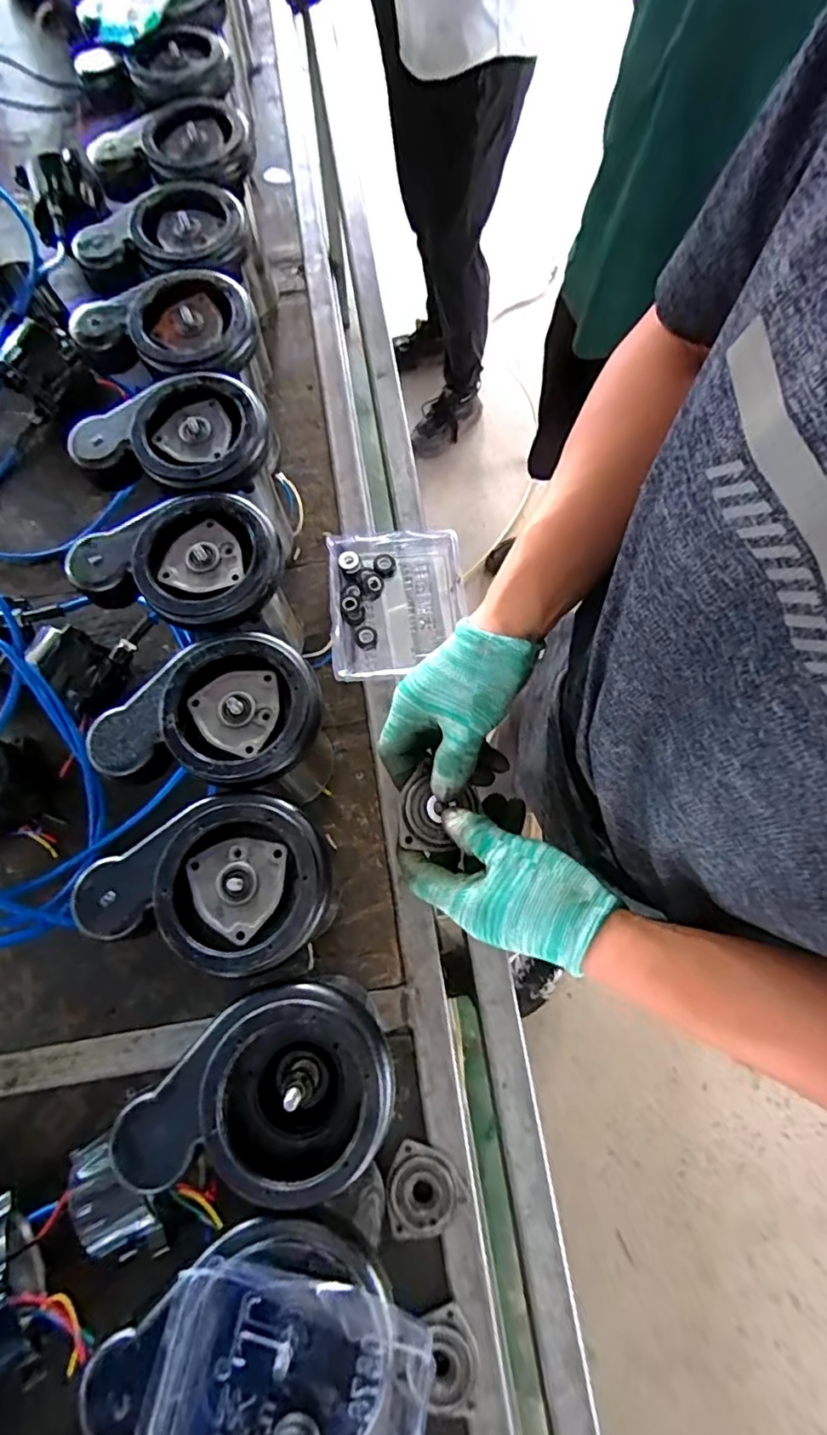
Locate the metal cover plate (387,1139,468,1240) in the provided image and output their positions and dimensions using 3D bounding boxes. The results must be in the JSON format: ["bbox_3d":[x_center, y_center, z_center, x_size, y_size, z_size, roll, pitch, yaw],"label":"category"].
[{"bbox_3d":[0.006,0.404,0.486,0.065,0.013,0.067,0,74,-1],"label":"metal cover plate"}]

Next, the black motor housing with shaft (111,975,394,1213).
[{"bbox_3d":[-0.098,0.243,0.376,0.169,0.057,0.118,-15,73,-6],"label":"black motor housing with shaft"}]

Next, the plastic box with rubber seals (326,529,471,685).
[{"bbox_3d":[-0.017,-0.124,0.633,0.144,0.031,0.167,-5,74,-2],"label":"plastic box with rubber seals"}]

